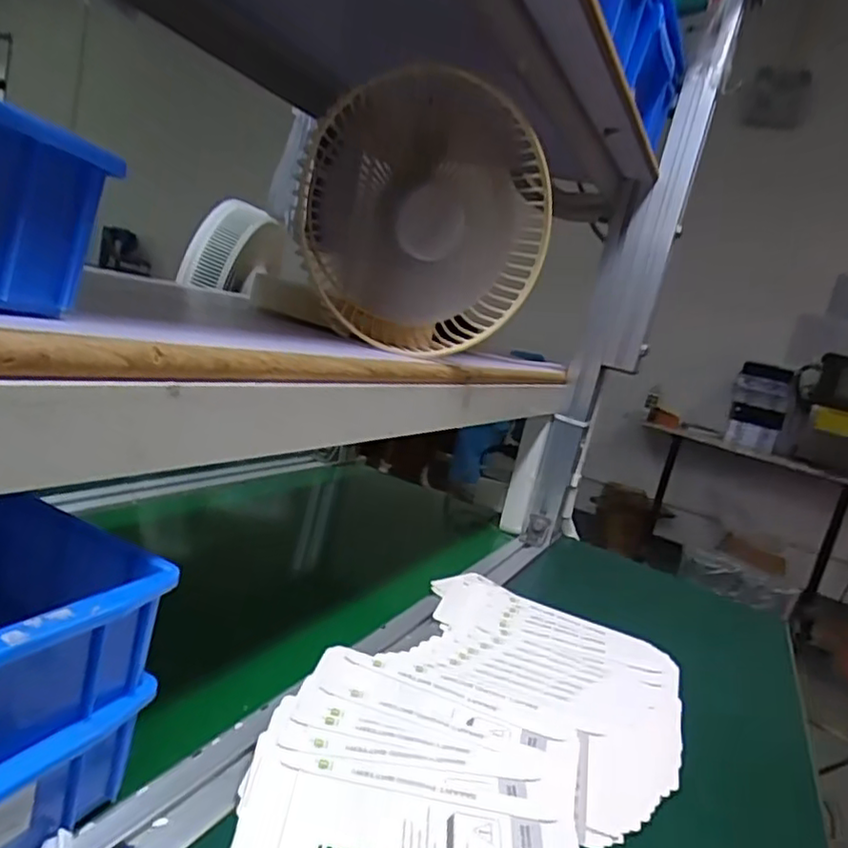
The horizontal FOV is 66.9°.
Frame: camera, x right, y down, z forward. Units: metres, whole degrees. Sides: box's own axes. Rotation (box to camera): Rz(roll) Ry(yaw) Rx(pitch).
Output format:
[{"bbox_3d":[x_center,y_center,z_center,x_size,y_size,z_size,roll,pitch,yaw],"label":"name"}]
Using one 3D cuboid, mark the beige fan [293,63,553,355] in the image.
[{"bbox_3d":[0.000,-0.157,0.506,0.192,0.183,0.108,12,11,-12],"label":"beige fan"}]

